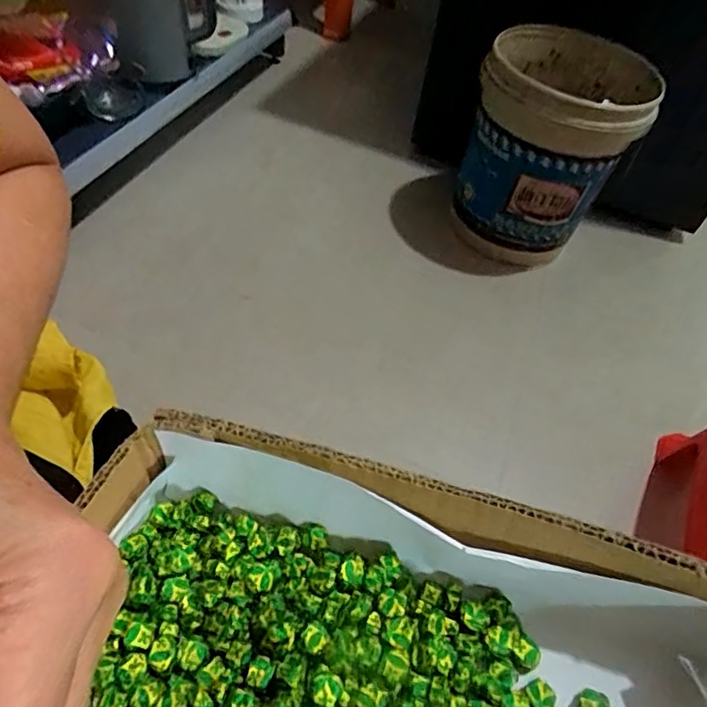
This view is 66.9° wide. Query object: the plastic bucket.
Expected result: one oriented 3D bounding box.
[{"bbox_3d":[0.328,-0.329,0.929,0.252,0.352,0.252,5,51,-6],"label":"plastic bucket"}]

